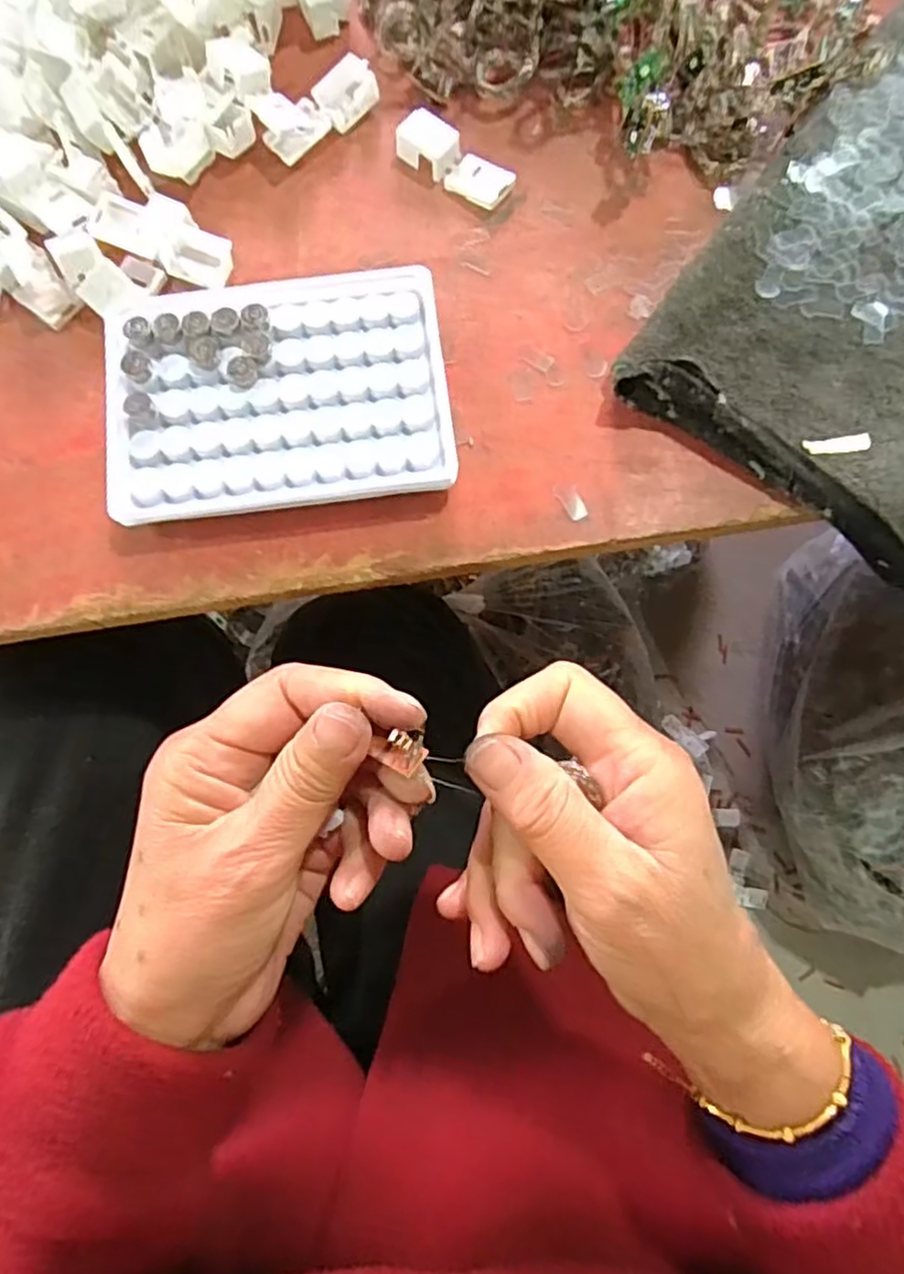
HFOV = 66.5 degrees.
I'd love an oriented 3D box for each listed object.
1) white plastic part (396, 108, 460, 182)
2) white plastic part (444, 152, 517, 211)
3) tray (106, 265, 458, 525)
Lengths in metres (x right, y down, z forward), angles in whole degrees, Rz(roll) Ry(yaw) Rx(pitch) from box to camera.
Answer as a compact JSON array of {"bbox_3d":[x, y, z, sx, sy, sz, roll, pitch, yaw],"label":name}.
[{"bbox_3d":[-0.010,-0.217,0.304,0.026,0.013,0.020,40,81,8],"label":"white plastic part"},{"bbox_3d":[0.012,-0.200,0.304,0.026,0.006,0.021,36,81,8],"label":"white plastic part"},{"bbox_3d":[-0.067,-0.095,0.272,0.129,0.016,0.091,-7,80,0],"label":"tray"}]

